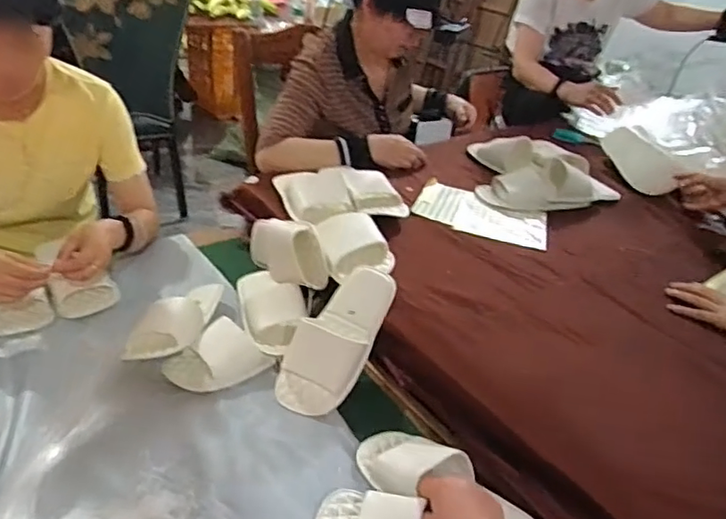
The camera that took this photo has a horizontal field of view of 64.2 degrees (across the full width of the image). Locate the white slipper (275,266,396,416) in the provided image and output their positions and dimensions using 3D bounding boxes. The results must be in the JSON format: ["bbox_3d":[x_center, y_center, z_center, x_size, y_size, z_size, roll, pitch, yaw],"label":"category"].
[{"bbox_3d":[-0.036,0.108,0.833,0.103,0.047,0.240,23,68,25],"label":"white slipper"}]

